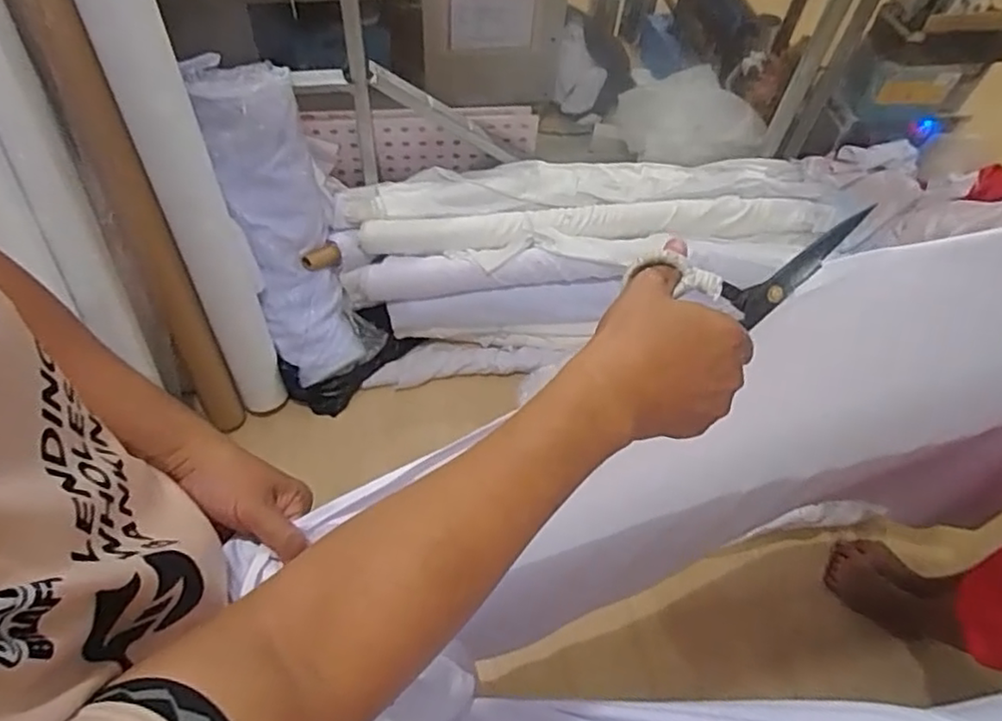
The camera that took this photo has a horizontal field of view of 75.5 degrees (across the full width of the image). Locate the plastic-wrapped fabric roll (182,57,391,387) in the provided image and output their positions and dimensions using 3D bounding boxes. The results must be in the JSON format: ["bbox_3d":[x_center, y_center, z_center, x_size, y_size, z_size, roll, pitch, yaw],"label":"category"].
[{"bbox_3d":[-0.508,-0.318,1.543,0.231,0.730,0.170,-20,28,-16],"label":"plastic-wrapped fabric roll"}]

